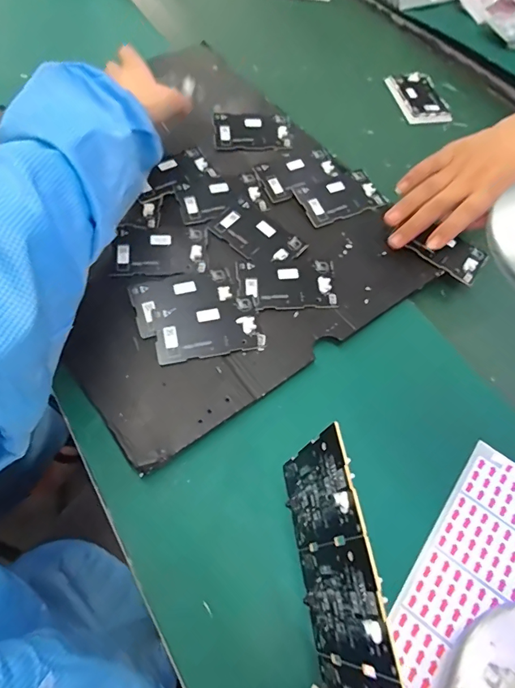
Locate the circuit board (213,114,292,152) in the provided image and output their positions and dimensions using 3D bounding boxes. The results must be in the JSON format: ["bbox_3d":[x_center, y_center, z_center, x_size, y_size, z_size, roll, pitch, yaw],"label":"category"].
[{"bbox_3d":[-0.008,-0.269,0.545,0.094,0.006,0.062,-2,71,-5],"label":"circuit board"}]

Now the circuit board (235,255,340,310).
[{"bbox_3d":[0.029,-0.062,0.433,0.095,0.007,0.062,-3,62,-5],"label":"circuit board"}]

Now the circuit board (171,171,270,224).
[{"bbox_3d":[-0.042,-0.168,0.488,0.096,0.004,0.060,-13,63,-11],"label":"circuit board"}]

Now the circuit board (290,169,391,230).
[{"bbox_3d":[0.097,-0.173,0.499,0.097,0.005,0.059,-22,65,-15],"label":"circuit board"}]

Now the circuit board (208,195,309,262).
[{"bbox_3d":[0.001,-0.118,0.458,0.097,0.004,0.056,39,66,16],"label":"circuit board"}]

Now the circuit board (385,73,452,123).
[{"bbox_3d":[0.241,-0.362,0.634,0.070,0.009,0.110,-12,63,-10],"label":"circuit board"}]

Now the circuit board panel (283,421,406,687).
[{"bbox_3d":[0.044,0.138,0.232,0.006,0.094,0.166,-1,61,-17],"label":"circuit board panel"}]

